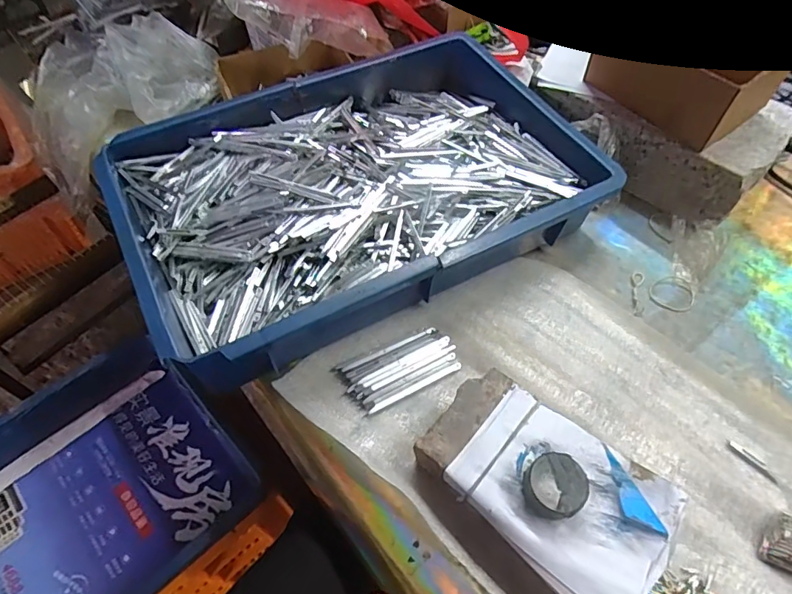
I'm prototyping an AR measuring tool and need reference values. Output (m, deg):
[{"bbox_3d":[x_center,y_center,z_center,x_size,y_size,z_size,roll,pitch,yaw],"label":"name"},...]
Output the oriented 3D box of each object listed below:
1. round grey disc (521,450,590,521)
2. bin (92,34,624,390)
[{"bbox_3d":[0.105,0.124,0.332,0.038,0.020,0.038,0,55,0],"label":"round grey disc"},{"bbox_3d":[-0.038,-0.106,0.491,0.421,0.069,0.284,-26,59,-17],"label":"bin"}]

